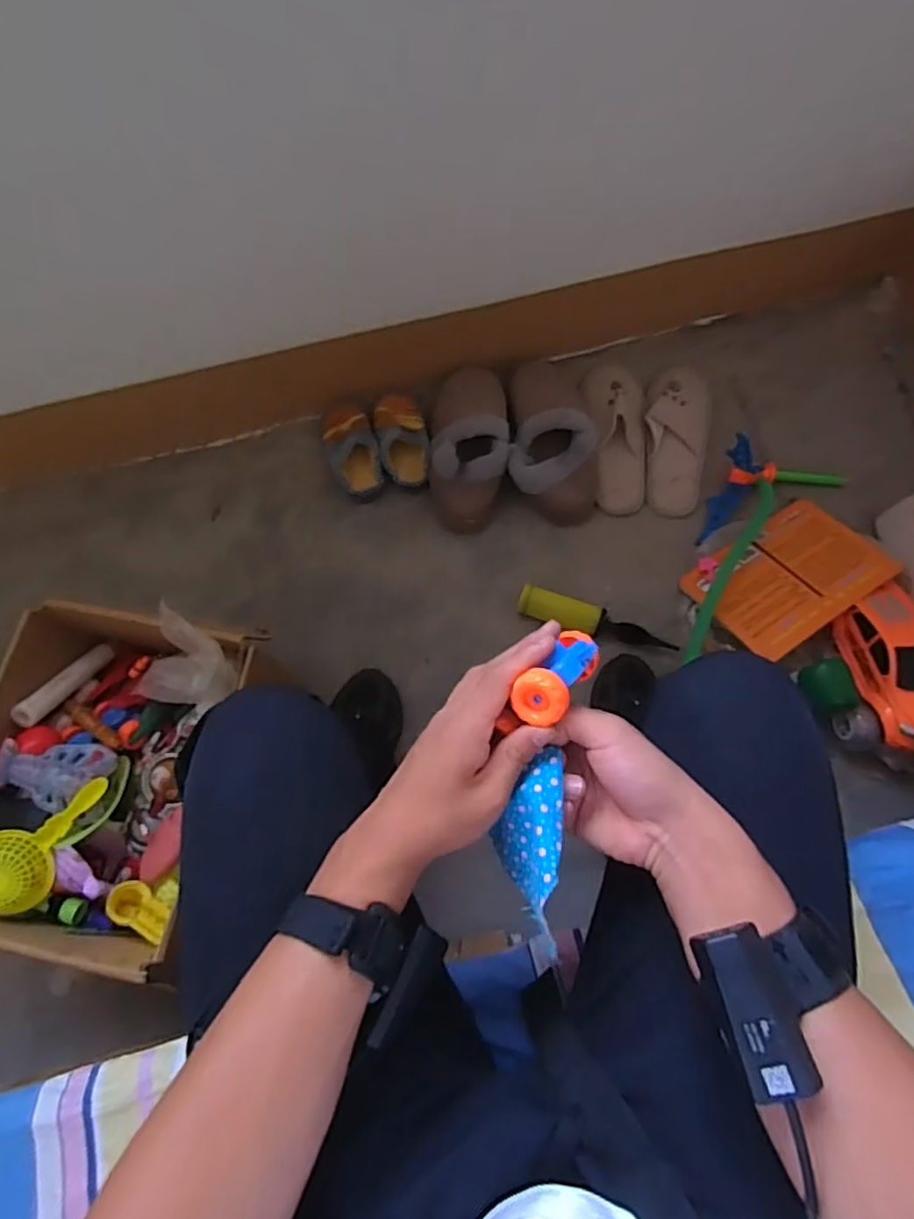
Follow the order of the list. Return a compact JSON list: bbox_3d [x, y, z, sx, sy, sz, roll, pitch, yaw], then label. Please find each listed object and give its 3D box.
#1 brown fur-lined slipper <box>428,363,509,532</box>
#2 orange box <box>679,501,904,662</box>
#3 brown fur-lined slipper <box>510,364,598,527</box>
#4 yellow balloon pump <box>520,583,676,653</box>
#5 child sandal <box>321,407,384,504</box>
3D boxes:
[{"bbox_3d":[0.020,-0.264,0.988,0.116,0.073,0.282,1,73,1],"label":"brown fur-lined slipper"},{"bbox_3d":[0.493,-0.054,0.933,0.253,0.033,0.172,-35,64,-6],"label":"orange box"},{"bbox_3d":[0.154,-0.280,1.002,0.141,0.086,0.283,3,73,2],"label":"brown fur-lined slipper"},{"bbox_3d":[0.207,0.020,0.938,0.235,0.046,0.046,18,74,6],"label":"yellow balloon pump"},{"bbox_3d":[-0.163,-0.248,1.001,0.080,0.074,0.140,-23,74,-6],"label":"child sandal"}]

